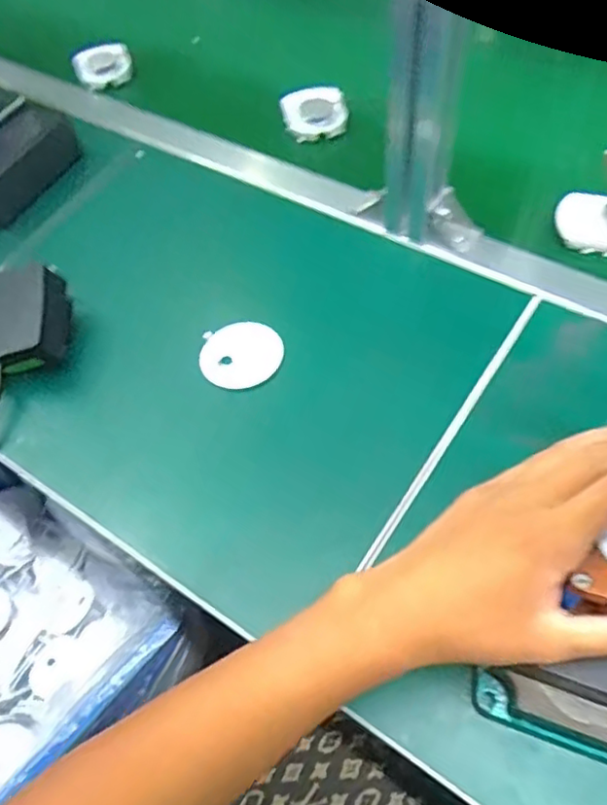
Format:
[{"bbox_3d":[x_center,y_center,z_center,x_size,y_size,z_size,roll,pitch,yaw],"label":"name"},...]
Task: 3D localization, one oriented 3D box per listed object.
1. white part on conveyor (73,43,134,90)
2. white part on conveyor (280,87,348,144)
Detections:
[{"bbox_3d":[-0.226,-0.382,0.719,0.069,0.036,0.025,-39,61,-20],"label":"white part on conveyor"},{"bbox_3d":[0.011,-0.294,0.653,0.066,0.020,0.052,-9,91,-14],"label":"white part on conveyor"}]

